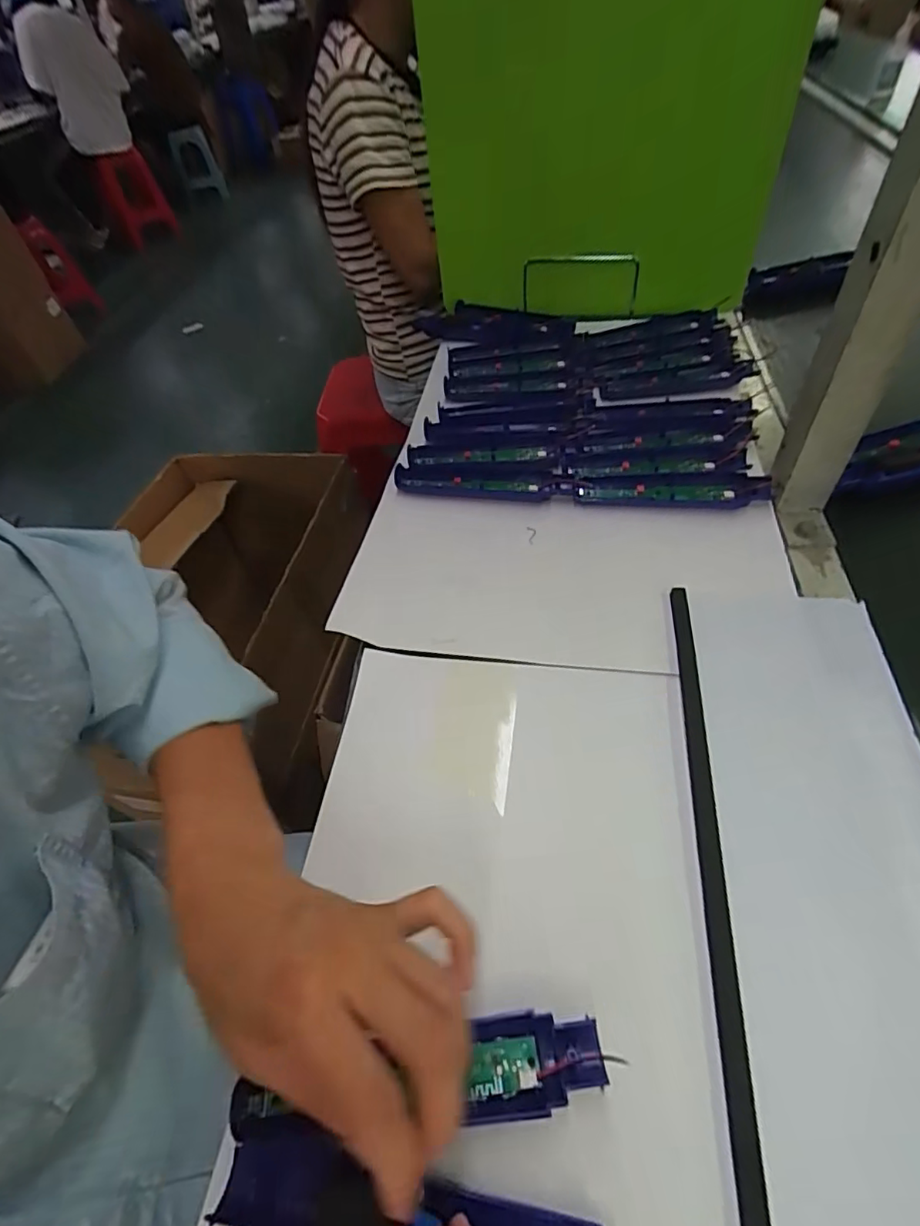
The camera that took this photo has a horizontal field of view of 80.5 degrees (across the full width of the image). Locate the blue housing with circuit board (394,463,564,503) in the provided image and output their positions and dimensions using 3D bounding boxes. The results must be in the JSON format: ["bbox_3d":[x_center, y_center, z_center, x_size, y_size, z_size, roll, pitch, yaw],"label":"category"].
[{"bbox_3d":[0.017,-0.132,0.538,0.162,0.014,0.040,7,53,11],"label":"blue housing with circuit board"}]

